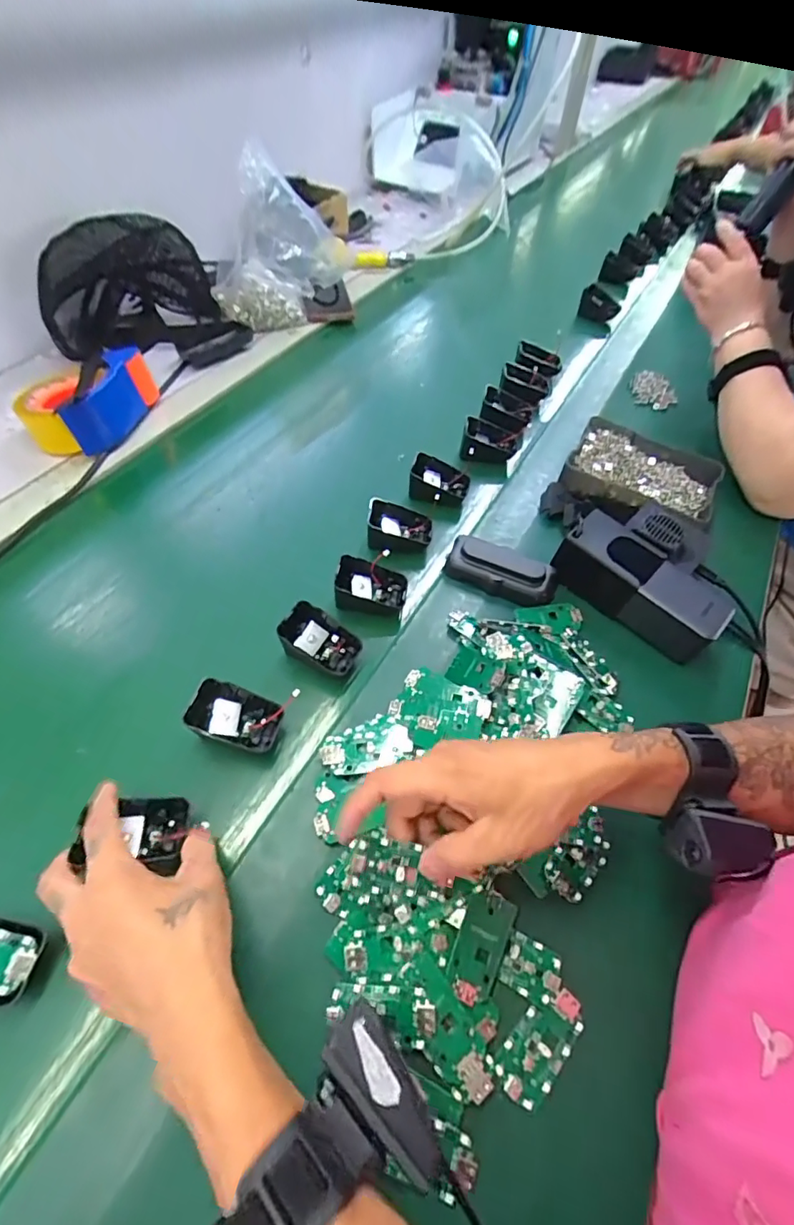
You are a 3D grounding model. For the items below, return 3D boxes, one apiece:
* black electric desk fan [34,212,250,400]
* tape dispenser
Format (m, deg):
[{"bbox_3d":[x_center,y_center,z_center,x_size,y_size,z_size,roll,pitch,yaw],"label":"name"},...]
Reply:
[{"bbox_3d":[-0.356,-0.455,0.740,0.238,0.162,0.212,-13,60,-7],"label":"black electric desk fan"},{"bbox_3d":[-0.375,-0.255,0.633,0.102,0.061,0.147,20,61,12],"label":"tape dispenser"}]

